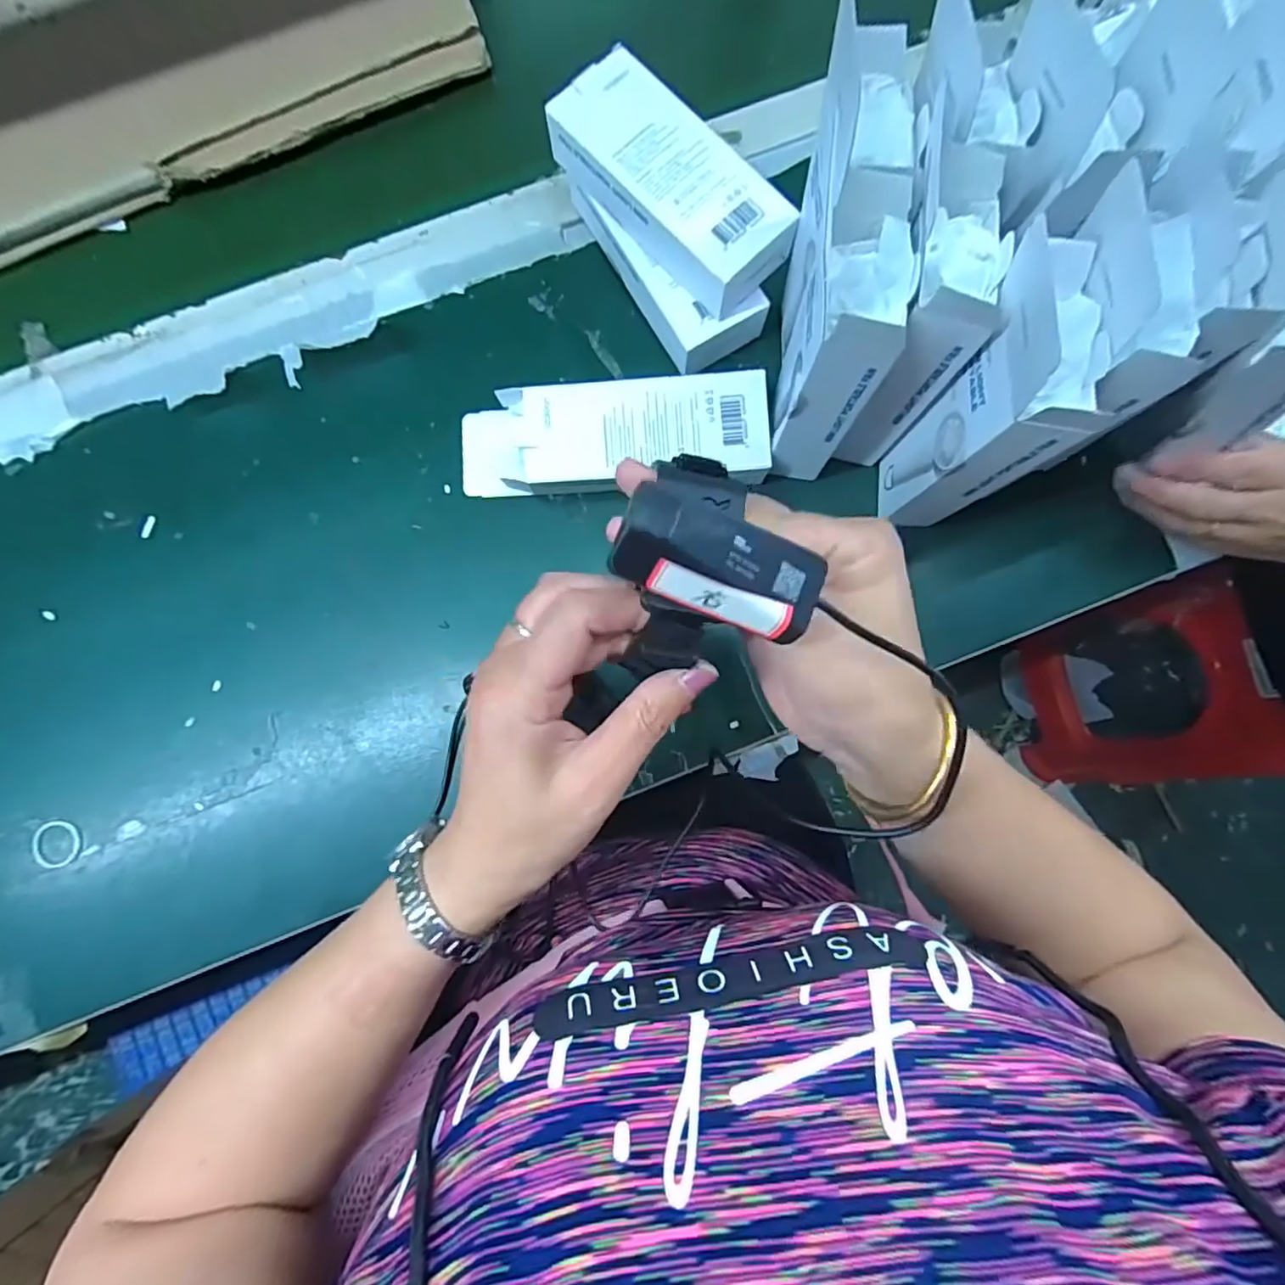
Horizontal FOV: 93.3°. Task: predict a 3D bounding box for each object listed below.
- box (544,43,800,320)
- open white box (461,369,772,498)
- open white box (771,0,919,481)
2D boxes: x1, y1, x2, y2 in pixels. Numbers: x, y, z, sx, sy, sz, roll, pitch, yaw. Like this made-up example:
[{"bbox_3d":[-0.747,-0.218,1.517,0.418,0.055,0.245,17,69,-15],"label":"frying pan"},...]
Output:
[{"bbox_3d":[0.020,-0.291,0.389,0.067,0.037,0.170,-43,84,-4],"label":"box"},{"bbox_3d":[-0.022,-0.136,0.413,0.208,0.034,0.075,-4,83,0],"label":"open white box"},{"bbox_3d":[0.107,-0.191,0.346,0.034,0.164,0.134,5,83,1],"label":"open white box"}]

